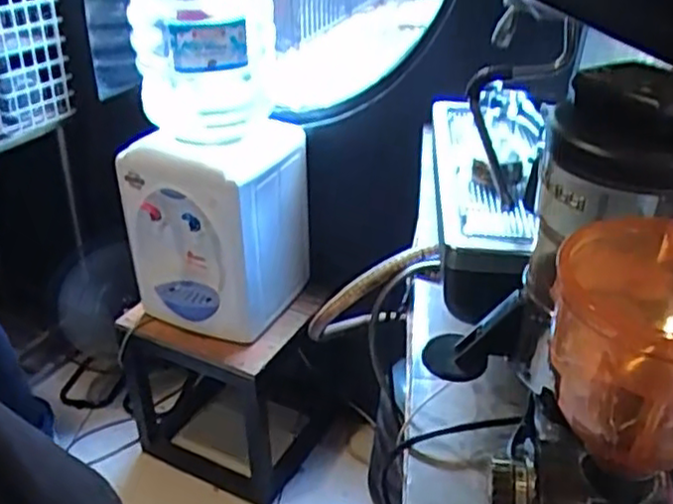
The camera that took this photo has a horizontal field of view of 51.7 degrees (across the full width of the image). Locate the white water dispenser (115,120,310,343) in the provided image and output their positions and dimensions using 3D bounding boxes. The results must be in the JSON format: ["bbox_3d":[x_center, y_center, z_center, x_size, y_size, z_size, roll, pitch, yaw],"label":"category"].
[{"bbox_3d":[-0.262,-0.058,1.551,0.345,0.428,0.321,8,33,13],"label":"white water dispenser"}]

